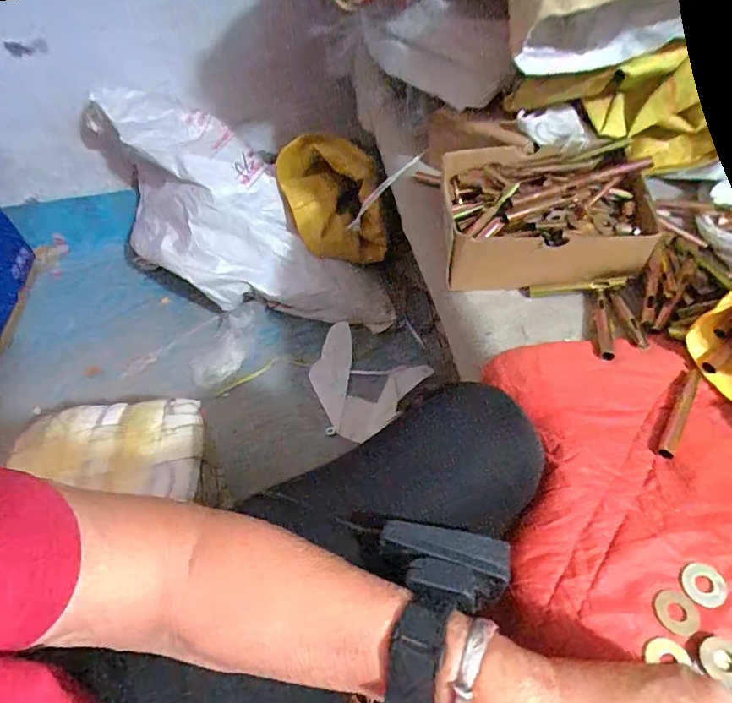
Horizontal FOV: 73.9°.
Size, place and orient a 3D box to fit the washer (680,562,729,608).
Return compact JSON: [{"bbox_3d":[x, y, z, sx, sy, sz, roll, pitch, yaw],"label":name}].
[{"bbox_3d":[0.210,0.144,0.302,0.026,0.004,0.024,-19,52,-10],"label":"washer"}]

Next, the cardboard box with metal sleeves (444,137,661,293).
[{"bbox_3d":[0.173,-0.144,0.489,0.185,0.070,0.160,-1,51,5],"label":"cardboard box with metal sleeves"}]

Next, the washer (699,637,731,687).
[{"bbox_3d":[0.203,0.176,0.276,0.024,0.006,0.023,-18,51,-9],"label":"washer"}]

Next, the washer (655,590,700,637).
[{"bbox_3d":[0.188,0.157,0.294,0.024,0.004,0.024,-3,51,3],"label":"washer"}]

